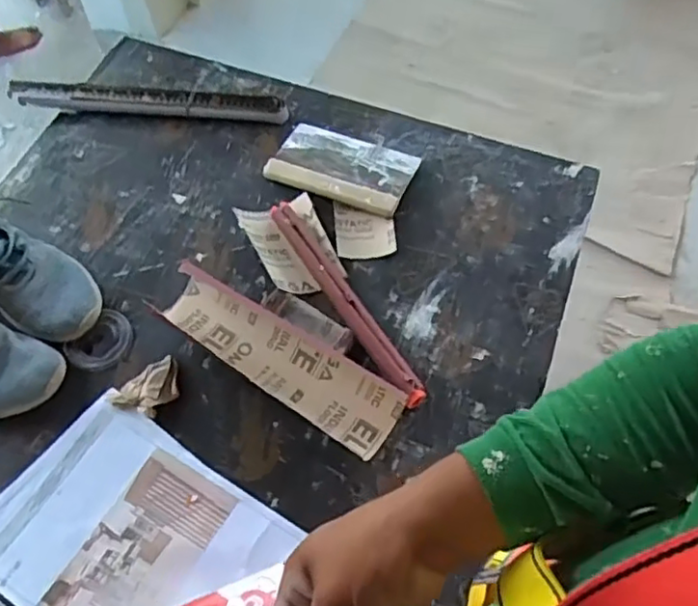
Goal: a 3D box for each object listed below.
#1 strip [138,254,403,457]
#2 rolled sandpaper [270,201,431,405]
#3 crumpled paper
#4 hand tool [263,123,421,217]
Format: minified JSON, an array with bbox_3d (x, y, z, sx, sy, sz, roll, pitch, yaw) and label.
[{"bbox_3d":[-0.088,0.062,0.728,0.315,0.065,0.077,29,66,15],"label":"strip"},{"bbox_3d":[-0.006,-0.009,0.786,0.037,0.029,0.322,-29,66,-14],"label":"rolled sandpaper"},{"bbox_3d":[-0.232,0.103,0.731,0.083,0.020,0.056,-35,67,-16],"label":"crumpled paper"},{"bbox_3d":[-0.011,-0.196,0.883,0.196,0.028,0.115,21,65,11],"label":"hand tool"}]

